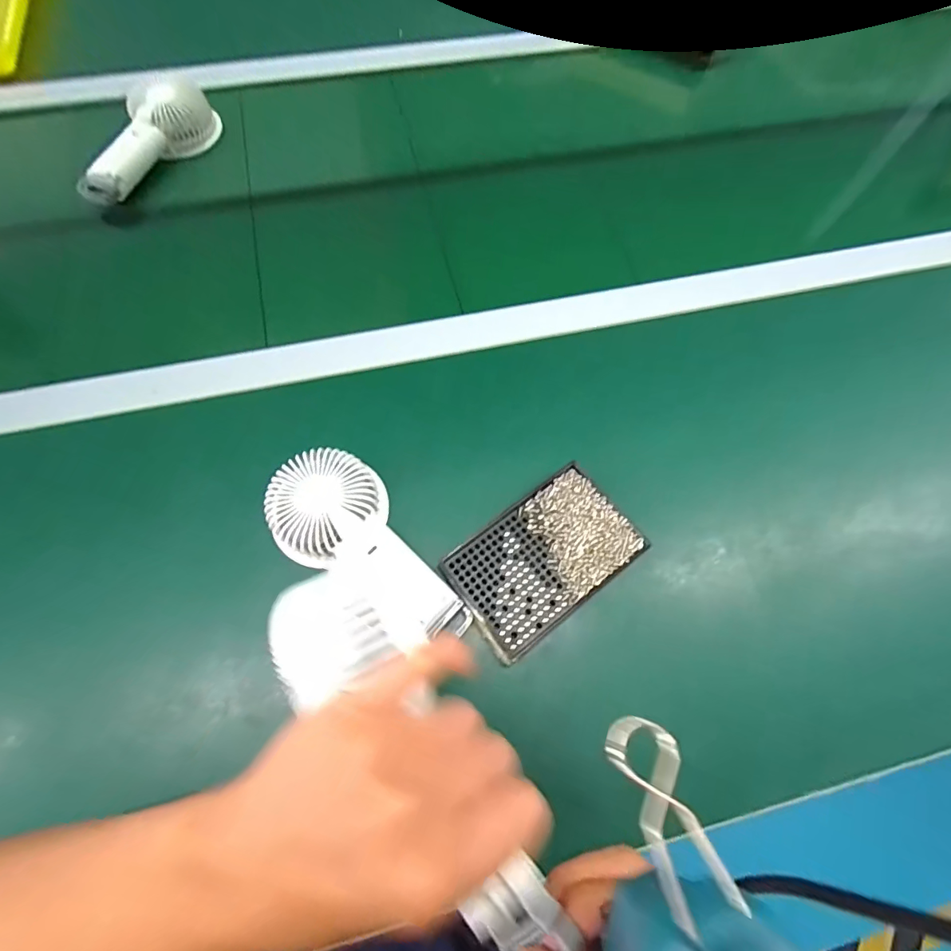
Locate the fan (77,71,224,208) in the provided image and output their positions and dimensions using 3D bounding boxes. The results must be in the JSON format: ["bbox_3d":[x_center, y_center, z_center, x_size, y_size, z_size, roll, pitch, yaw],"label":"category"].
[{"bbox_3d":[-0.383,-0.384,0.541,0.081,0.041,0.182,30,70,10],"label":"fan"}]

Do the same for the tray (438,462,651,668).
[{"bbox_3d":[0.051,0.061,0.355,0.137,0.014,0.089,-35,73,-15],"label":"tray"}]

